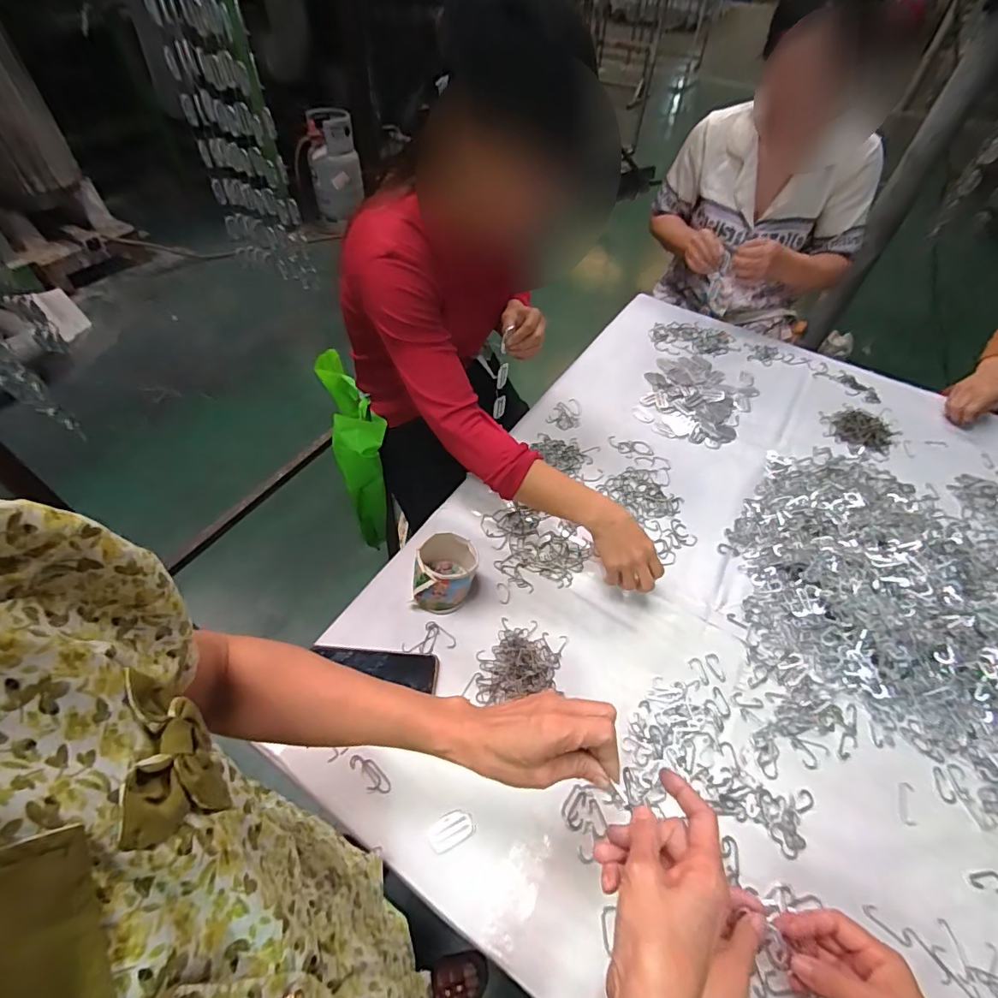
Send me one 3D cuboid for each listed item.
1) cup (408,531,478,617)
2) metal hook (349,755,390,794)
[{"bbox_3d":[-0.074,0.106,0.679,0.079,0.074,0.088,12,51,7],"label":"cup"},{"bbox_3d":[-0.147,0.314,0.555,0.024,0.004,0.055,-36,60,-28],"label":"metal hook"}]

